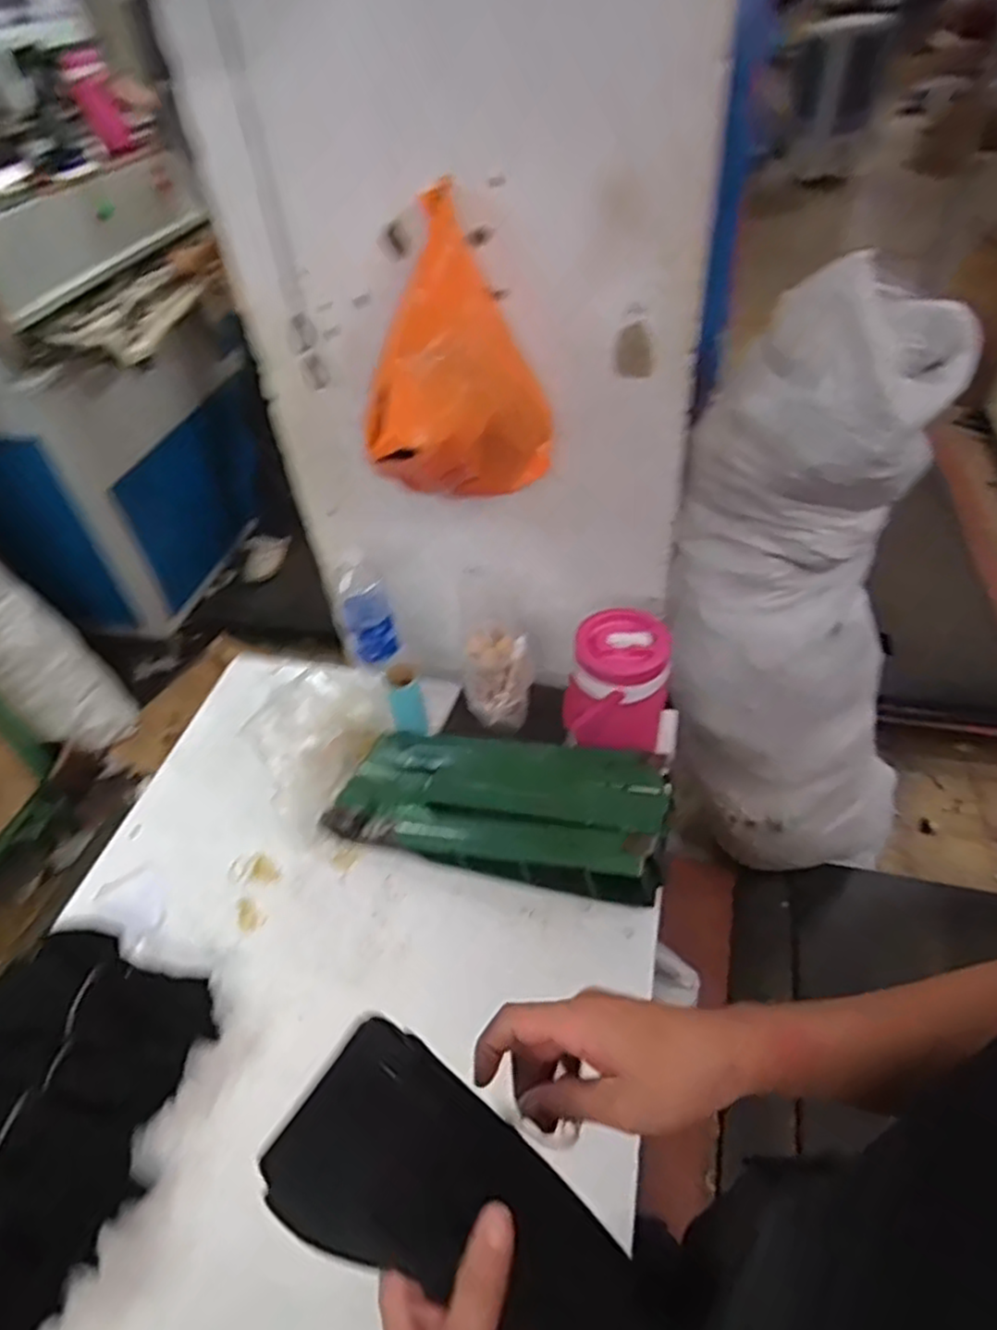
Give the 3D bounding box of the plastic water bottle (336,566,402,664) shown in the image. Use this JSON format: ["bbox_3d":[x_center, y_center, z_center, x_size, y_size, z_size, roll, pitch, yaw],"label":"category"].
[{"bbox_3d":[-0.208,-0.083,1.168,0.066,0.187,0.079,-23,48,-17],"label":"plastic water bottle"}]

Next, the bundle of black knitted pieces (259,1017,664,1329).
[{"bbox_3d":[-0.003,0.295,0.368,0.239,0.049,0.090,44,56,-2],"label":"bundle of black knitted pieces"}]

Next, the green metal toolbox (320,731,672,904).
[{"bbox_3d":[-0.002,0.206,1.081,0.486,0.114,0.195,10,47,15],"label":"green metal toolbox"}]

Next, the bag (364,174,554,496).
[{"bbox_3d":[-0.039,-0.360,0.894,0.185,0.321,0.283,2,45,8],"label":"bag"}]

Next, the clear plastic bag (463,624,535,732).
[{"bbox_3d":[0.000,0.018,1.192,0.108,0.178,0.085,-6,45,0],"label":"clear plastic bag"}]

